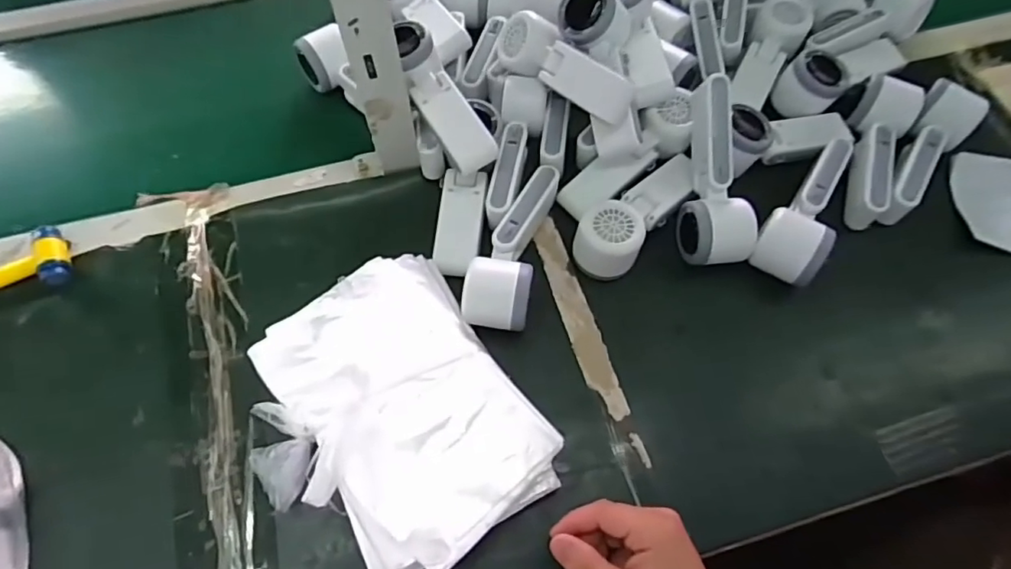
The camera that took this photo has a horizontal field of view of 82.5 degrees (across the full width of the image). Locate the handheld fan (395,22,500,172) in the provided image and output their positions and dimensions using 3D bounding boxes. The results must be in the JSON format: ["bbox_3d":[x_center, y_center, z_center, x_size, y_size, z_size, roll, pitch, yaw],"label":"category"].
[{"bbox_3d":[-0.058,-0.169,0.535,0.054,0.060,0.152,-21,67,-11],"label":"handheld fan"}]

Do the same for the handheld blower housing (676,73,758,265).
[{"bbox_3d":[0.189,-0.102,0.527,0.056,0.050,0.165,-2,84,-3],"label":"handheld blower housing"}]

